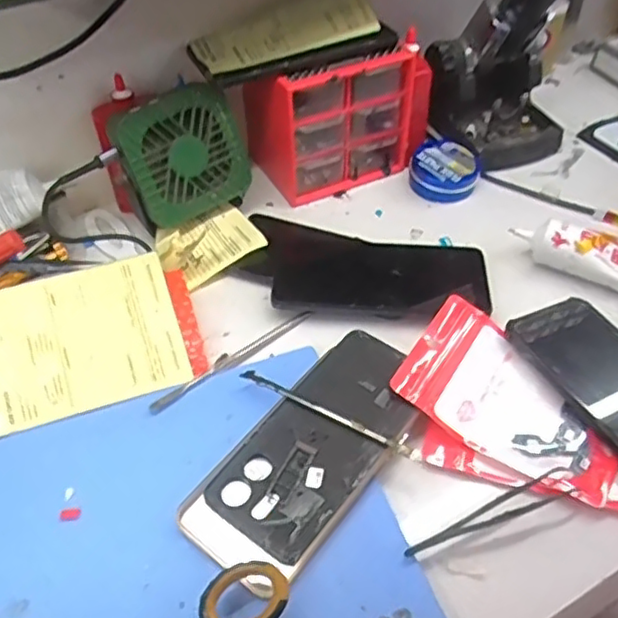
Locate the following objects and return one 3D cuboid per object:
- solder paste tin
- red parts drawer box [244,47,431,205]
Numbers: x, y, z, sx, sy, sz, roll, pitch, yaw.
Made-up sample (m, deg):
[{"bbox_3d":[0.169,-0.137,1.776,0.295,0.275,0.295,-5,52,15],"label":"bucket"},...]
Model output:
[{"bbox_3d":[0.127,-0.130,0.615,0.064,0.025,0.068,0,49,0],"label":"solder paste tin"},{"bbox_3d":[0.026,-0.186,0.609,0.151,0.118,0.098,-24,53,-19],"label":"red parts drawer box"}]

